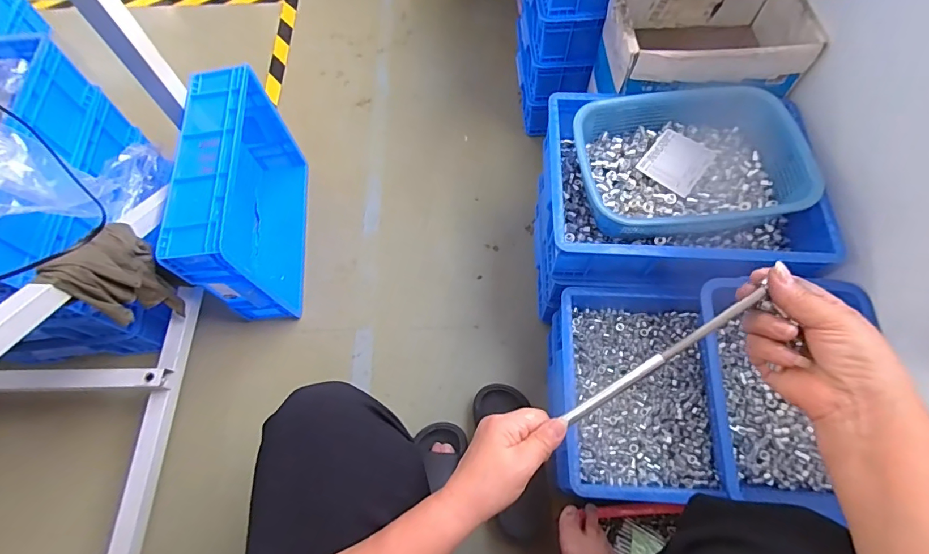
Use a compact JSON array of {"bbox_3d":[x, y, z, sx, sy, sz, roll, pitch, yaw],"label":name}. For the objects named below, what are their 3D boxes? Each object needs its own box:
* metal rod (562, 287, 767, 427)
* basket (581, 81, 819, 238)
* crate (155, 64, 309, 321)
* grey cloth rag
[{"bbox_3d":[0.161,0.072,0.378,0.187,0.010,0.009,-40,68,17],"label":"metal rod"},{"bbox_3d":[0.343,-0.189,0.712,0.332,0.074,0.242,-5,66,-2],"label":"basket"},{"bbox_3d":[-0.421,-0.148,0.875,0.118,0.311,0.397,-5,66,-2],"label":"crate"},{"bbox_3d":[-0.497,0.006,0.670,0.062,0.223,0.132,-7,66,-3],"label":"grey cloth rag"}]

